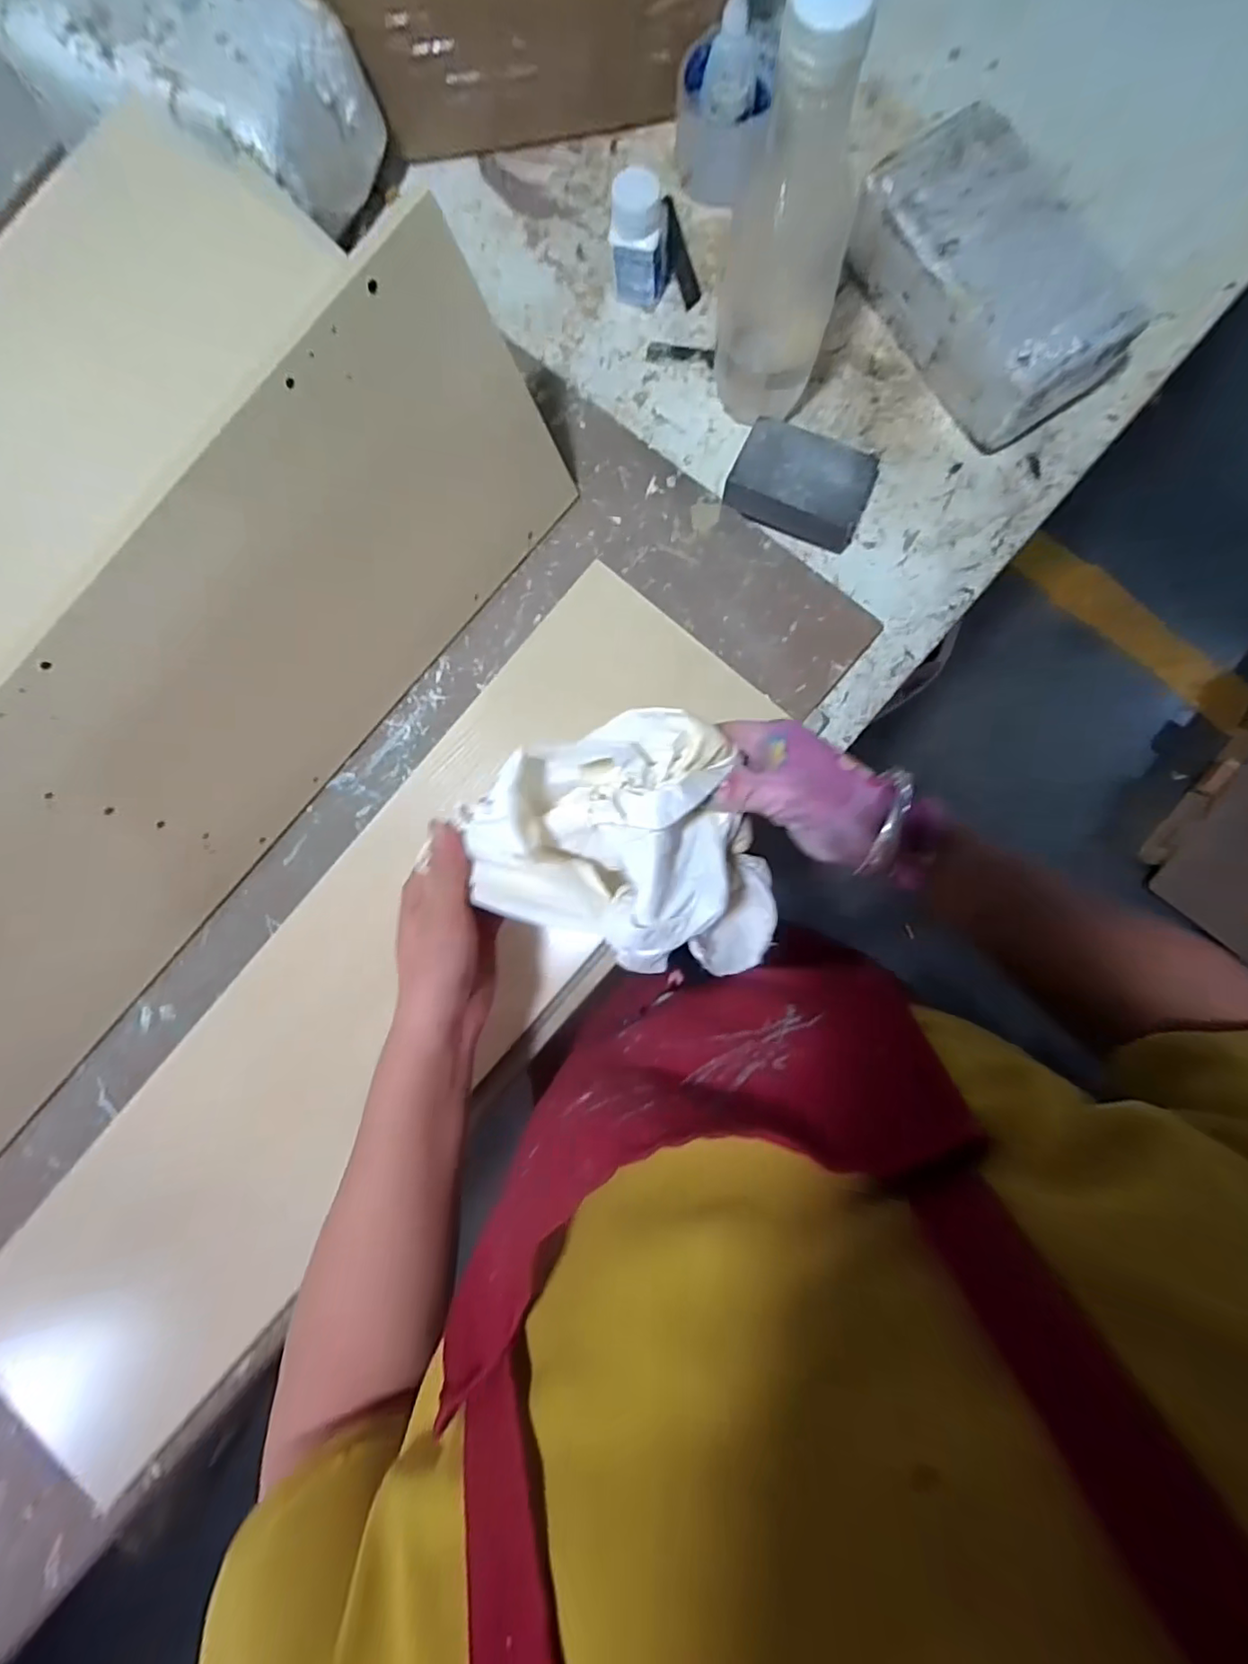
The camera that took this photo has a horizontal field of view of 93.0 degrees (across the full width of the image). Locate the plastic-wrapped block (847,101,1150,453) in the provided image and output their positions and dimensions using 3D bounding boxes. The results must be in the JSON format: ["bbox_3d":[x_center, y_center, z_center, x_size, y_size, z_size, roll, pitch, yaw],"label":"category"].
[{"bbox_3d":[0.267,-0.403,0.438,0.104,0.068,0.208,-32,86,2],"label":"plastic-wrapped block"}]

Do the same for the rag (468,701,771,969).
[{"bbox_3d":[0.010,0.003,0.342,0.189,0.099,0.127,18,89,4],"label":"rag"}]

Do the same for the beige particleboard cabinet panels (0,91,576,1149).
[{"bbox_3d":[-0.434,-0.070,0.404,0.292,0.201,0.815,43,91,4],"label":"beige particleboard cabinet panels"}]

